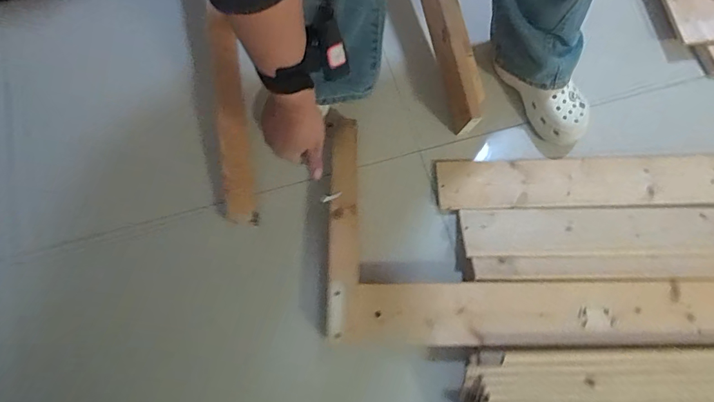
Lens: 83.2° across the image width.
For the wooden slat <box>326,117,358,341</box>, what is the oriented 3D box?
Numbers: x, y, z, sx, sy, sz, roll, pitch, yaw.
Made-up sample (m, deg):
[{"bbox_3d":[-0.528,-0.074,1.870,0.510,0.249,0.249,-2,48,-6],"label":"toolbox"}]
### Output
[{"bbox_3d":[-0.024,0.032,0.686,0.047,0.027,0.374,0,72,1],"label":"wooden slat"}]

